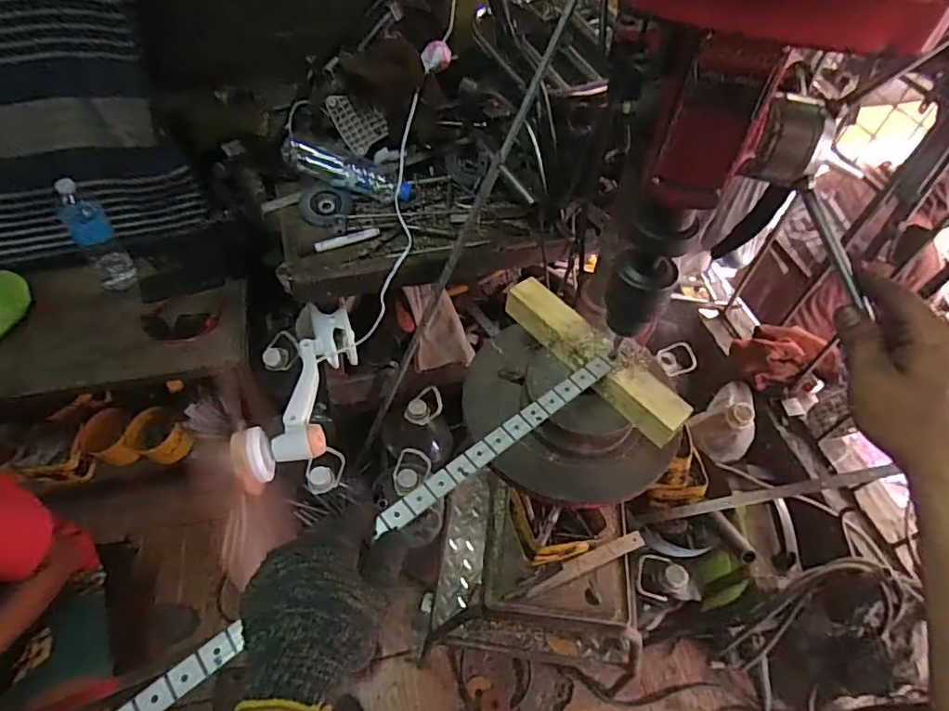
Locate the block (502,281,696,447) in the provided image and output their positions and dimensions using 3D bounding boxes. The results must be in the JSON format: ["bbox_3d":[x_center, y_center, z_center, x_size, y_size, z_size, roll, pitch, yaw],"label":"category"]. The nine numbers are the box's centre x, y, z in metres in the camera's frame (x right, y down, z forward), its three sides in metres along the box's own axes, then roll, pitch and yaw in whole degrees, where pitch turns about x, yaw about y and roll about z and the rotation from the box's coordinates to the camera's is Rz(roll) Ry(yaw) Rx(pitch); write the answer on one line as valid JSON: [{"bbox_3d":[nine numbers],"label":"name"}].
[{"bbox_3d":[0.127,-0.001,0.593,0.047,0.038,0.232,-33,62,-27],"label":"block"}]

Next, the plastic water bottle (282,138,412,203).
[{"bbox_3d":[-0.229,-0.332,0.988,0.236,0.071,0.053,18,53,8],"label":"plastic water bottle"}]

